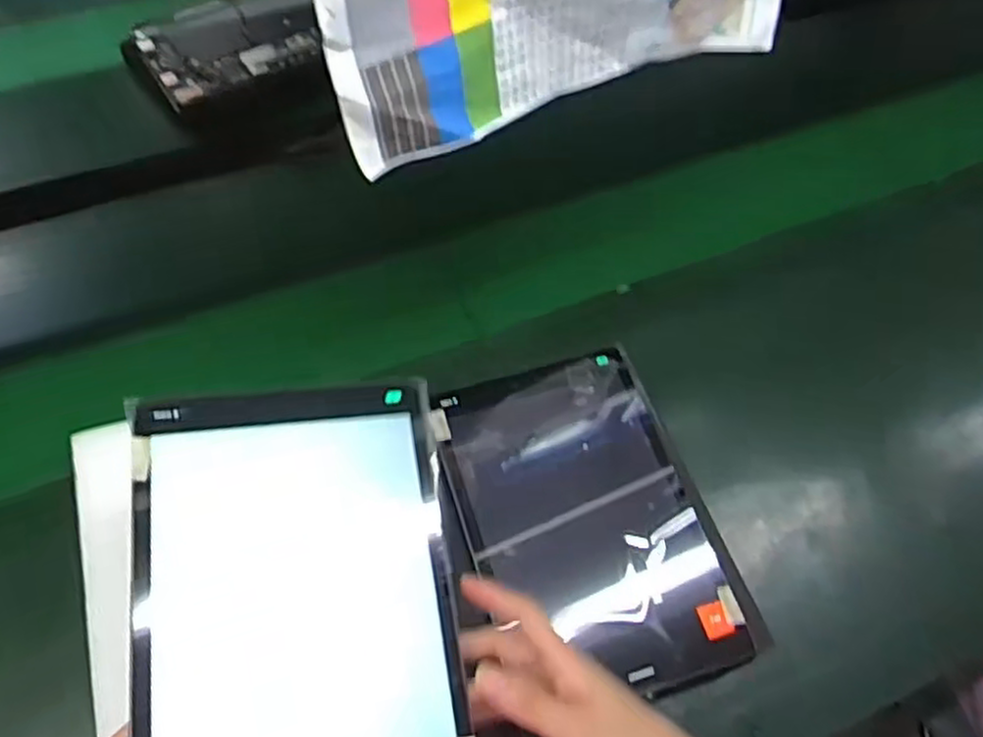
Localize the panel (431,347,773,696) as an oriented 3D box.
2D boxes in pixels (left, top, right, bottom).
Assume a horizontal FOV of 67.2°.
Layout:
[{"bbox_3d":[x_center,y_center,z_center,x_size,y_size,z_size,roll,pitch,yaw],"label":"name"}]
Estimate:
[{"bbox_3d":[0.066,0.107,0.543,0.167,0.011,0.252,-18,59,-6],"label":"panel"}]

